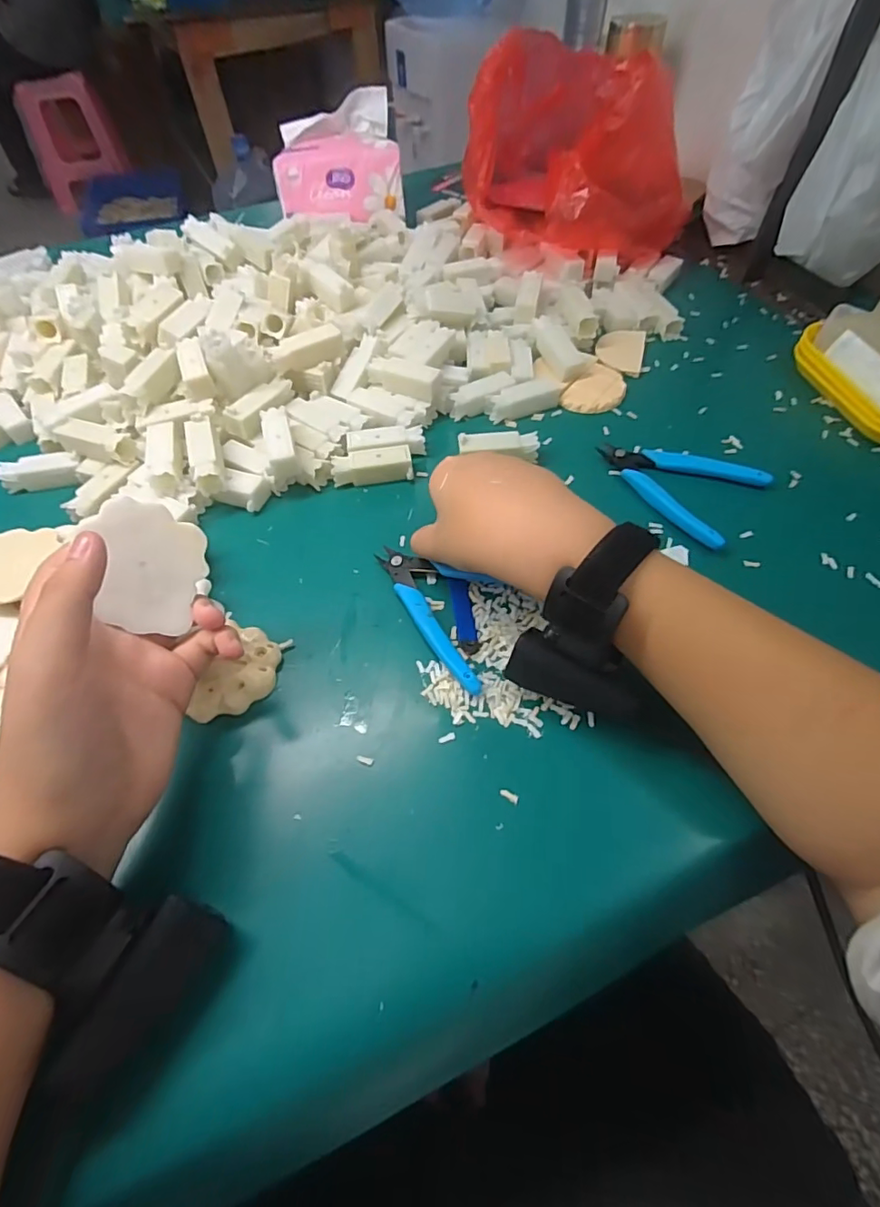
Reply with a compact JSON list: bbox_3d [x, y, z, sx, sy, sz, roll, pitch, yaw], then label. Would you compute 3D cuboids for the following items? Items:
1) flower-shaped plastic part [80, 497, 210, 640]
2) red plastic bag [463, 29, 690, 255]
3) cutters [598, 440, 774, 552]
[{"bbox_3d":[-0.146,-0.017,0.267,0.051,0.004,0.063,8,88,-35],"label":"flower-shaped plastic part"},{"bbox_3d":[0.131,-0.459,0.547,0.196,0.140,0.196,-4,55,0],"label":"red plastic bag"},{"bbox_3d":[0.181,-0.095,0.402,0.083,0.011,0.117,-34,60,-19],"label":"cutters"}]

